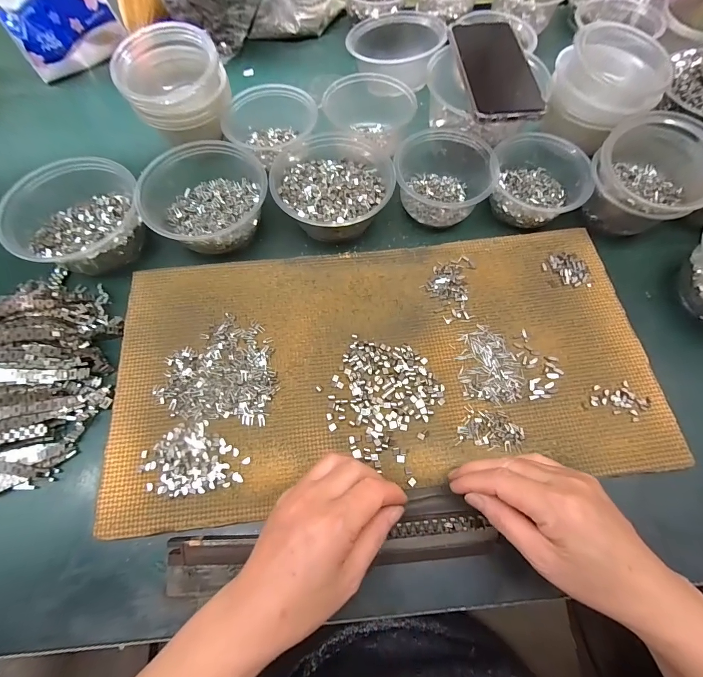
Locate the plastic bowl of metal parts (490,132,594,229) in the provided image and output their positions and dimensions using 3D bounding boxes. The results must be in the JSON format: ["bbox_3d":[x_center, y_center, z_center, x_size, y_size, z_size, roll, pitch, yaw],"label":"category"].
[{"bbox_3d":[0.219,-0.188,0.405,0.097,0.052,0.102,0,69,0],"label":"plastic bowl of metal parts"}]

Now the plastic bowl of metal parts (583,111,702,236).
[{"bbox_3d":[0.329,-0.178,0.381,0.110,0.082,0.111,0,69,0],"label":"plastic bowl of metal parts"}]

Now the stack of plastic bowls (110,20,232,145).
[{"bbox_3d":[-0.210,-0.300,0.411,0.116,0.073,0.113,-34,98,-17],"label":"stack of plastic bowls"}]

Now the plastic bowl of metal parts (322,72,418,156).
[{"bbox_3d":[0.021,-0.292,0.455,0.104,0.057,0.108,0,69,0],"label":"plastic bowl of metal parts"}]

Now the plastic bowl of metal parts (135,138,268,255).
[{"bbox_3d":[-0.162,-0.158,0.390,0.131,0.058,0.121,0,69,0],"label":"plastic bowl of metal parts"}]

